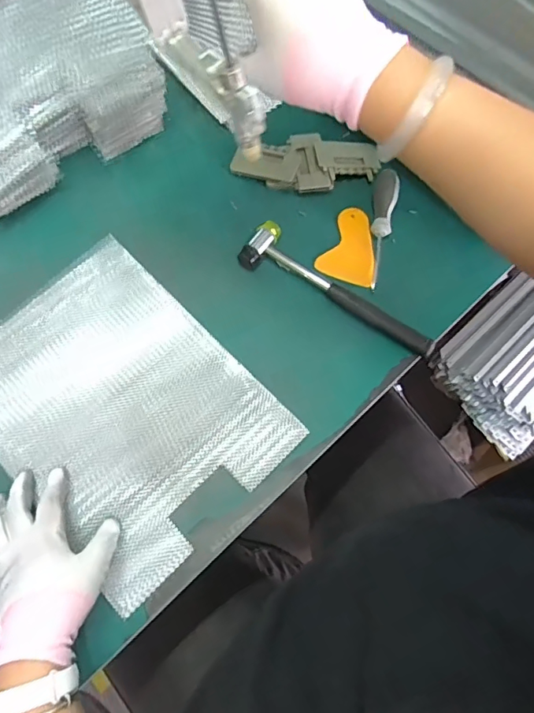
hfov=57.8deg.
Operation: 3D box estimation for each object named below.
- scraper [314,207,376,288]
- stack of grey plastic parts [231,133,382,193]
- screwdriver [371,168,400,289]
[{"bbox_3d":[0.106,-0.136,0.595,0.070,0.008,0.097,16,79,18],"label":"scraper"},{"bbox_3d":[0.049,-0.245,0.619,0.180,0.022,0.073,0,70,-1],"label":"stack of grey plastic parts"},{"bbox_3d":[0.141,-0.159,0.593,0.026,0.030,0.157,8,82,2],"label":"screwdriver"}]

